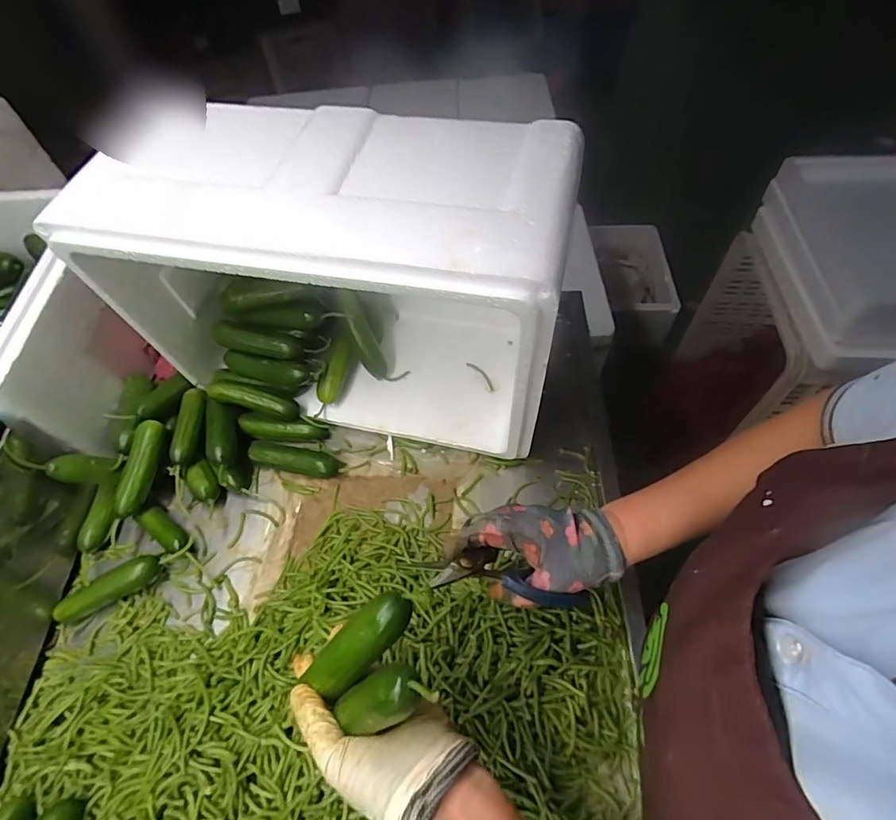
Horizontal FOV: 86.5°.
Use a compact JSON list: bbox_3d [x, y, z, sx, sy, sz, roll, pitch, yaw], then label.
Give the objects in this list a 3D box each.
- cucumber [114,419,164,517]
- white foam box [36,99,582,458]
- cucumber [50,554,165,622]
[{"bbox_3d":[-0.350,0.064,0.537,0.032,0.026,0.106,5,75,8],"label":"cucumber"},{"bbox_3d":[-0.103,-0.112,0.519,0.422,0.311,0.186,10,58,10],"label":"white foam box"},{"bbox_3d":[-0.359,0.189,0.506,0.104,0.029,0.027,-25,59,-12],"label":"cucumber"}]

